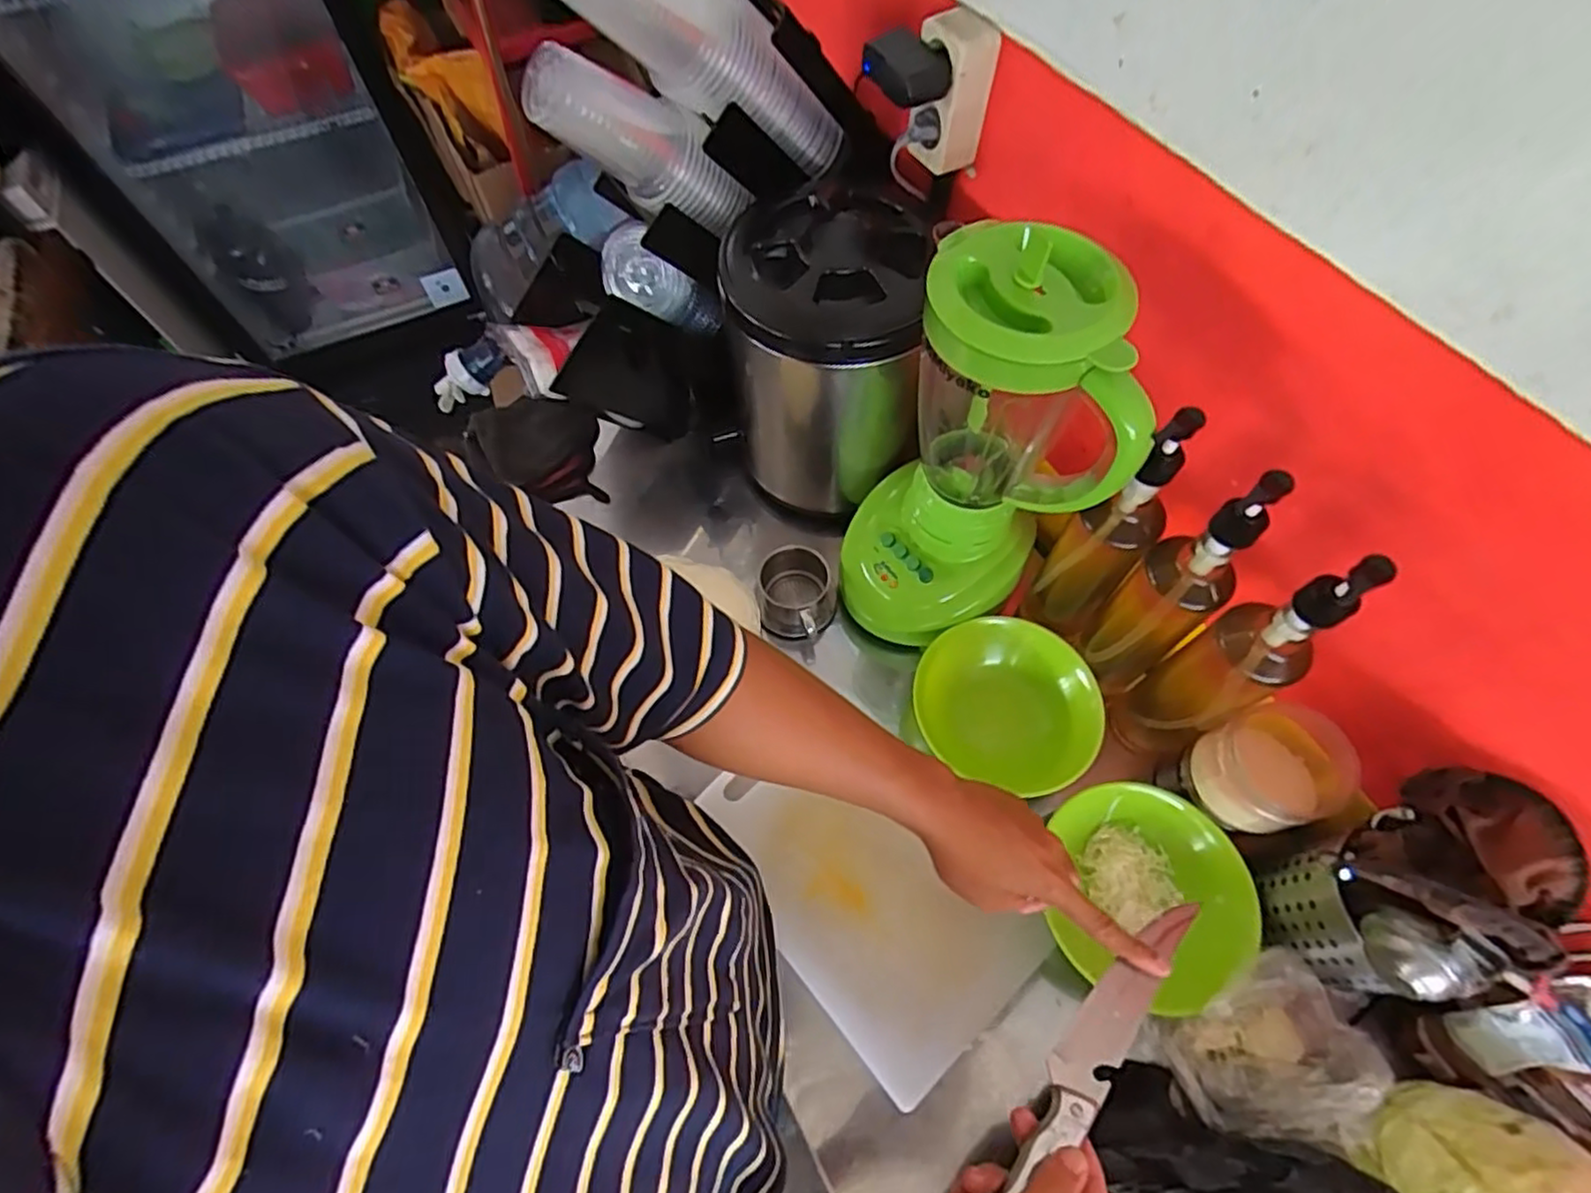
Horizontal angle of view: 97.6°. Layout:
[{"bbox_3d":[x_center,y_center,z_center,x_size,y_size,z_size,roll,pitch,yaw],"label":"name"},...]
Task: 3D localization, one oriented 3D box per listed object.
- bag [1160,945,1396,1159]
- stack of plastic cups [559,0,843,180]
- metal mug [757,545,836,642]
[{"bbox_3d":[0.353,0.342,0.517,0.142,0.081,0.102,-26,65,-13],"label":"bag"},{"bbox_3d":[-0.063,-0.458,0.595,0.318,0.087,0.076,-4,51,-50],"label":"stack of plastic cups"},{"bbox_3d":[0.003,0.001,0.745,0.084,0.067,0.089,-2,62,-1],"label":"metal mug"}]

